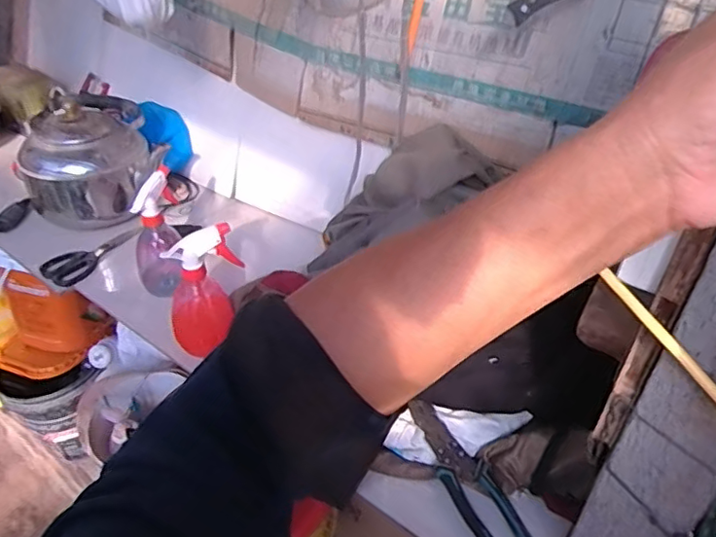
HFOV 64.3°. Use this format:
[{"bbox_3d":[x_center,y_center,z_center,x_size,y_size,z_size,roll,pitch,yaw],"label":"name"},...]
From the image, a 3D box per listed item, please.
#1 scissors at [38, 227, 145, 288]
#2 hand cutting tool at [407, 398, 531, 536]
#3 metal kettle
[{"bbox_3d":[-0.457,-0.027,0.999,0.086,0.021,0.179,30,50,31],"label":"scissors"},{"bbox_3d":[0.119,0.228,0.603,0.049,0.028,0.201,-19,44,-18],"label":"hand cutting tool"},{"bbox_3d":[-0.510,-0.202,1.077,0.233,0.187,0.239,-1,41,1],"label":"metal kettle"}]

